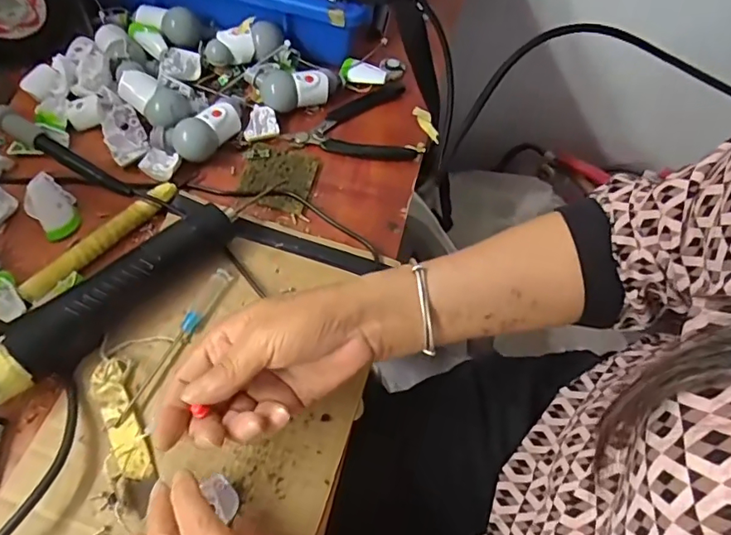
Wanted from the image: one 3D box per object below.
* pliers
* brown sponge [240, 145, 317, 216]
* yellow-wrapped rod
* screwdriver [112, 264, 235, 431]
[{"bbox_3d":[-0.011,-0.130,0.483,0.105,0.010,0.082,-7,61,-8],"label":"pliers"},{"bbox_3d":[-0.074,-0.079,0.451,0.058,0.004,0.063,14,61,4],"label":"brown sponge"},{"bbox_3d":[-0.198,-0.023,0.400,0.015,0.009,0.132,38,65,16],"label":"yellow-wrapped rod"},{"bbox_3d":[-0.135,0.051,0.371,0.014,0.010,0.125,26,62,10],"label":"screwdriver"}]

